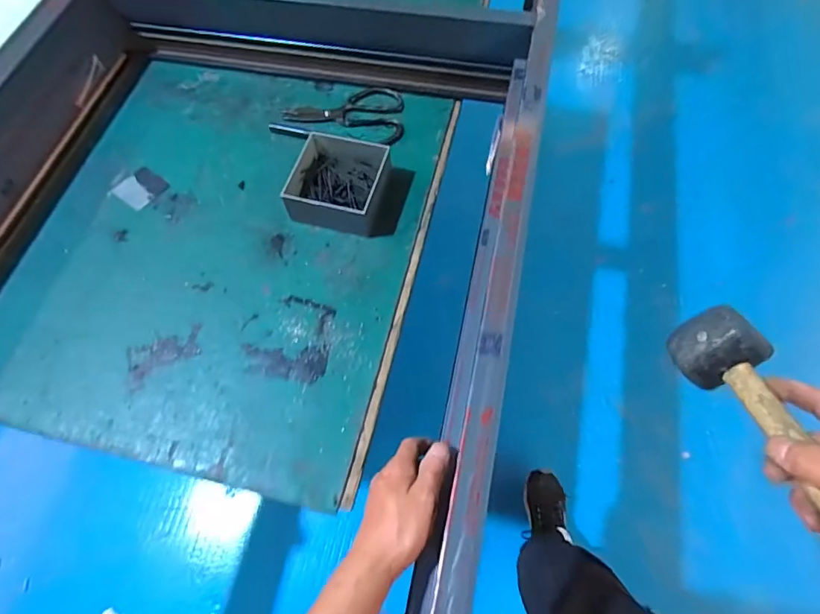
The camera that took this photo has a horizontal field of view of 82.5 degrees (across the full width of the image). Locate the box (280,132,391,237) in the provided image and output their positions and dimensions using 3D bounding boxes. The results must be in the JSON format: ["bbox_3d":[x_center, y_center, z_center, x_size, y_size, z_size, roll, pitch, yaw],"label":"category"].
[{"bbox_3d":[-0.101,-0.180,0.681,0.127,0.051,0.130,14,67,8],"label":"box"}]

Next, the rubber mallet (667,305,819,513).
[{"bbox_3d":[0.281,0.107,0.339,0.056,0.049,0.252,-10,49,-2],"label":"rubber mallet"}]

